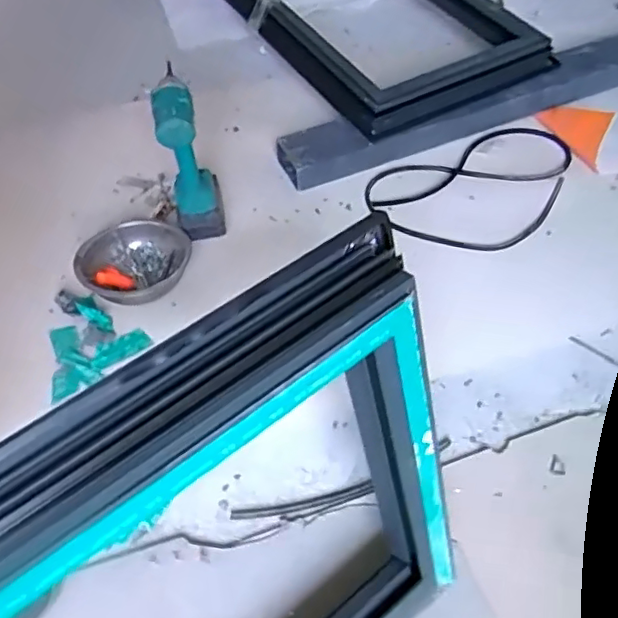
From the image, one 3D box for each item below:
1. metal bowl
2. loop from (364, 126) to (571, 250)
[{"bbox_3d":[-0.286,-0.074,1.013,0.174,0.051,0.179,3,53,3],"label":"metal bowl"},{"bbox_3d":[0.328,-0.223,1.138,0.423,0.025,0.259,-24,56,-16],"label":"loop"}]

